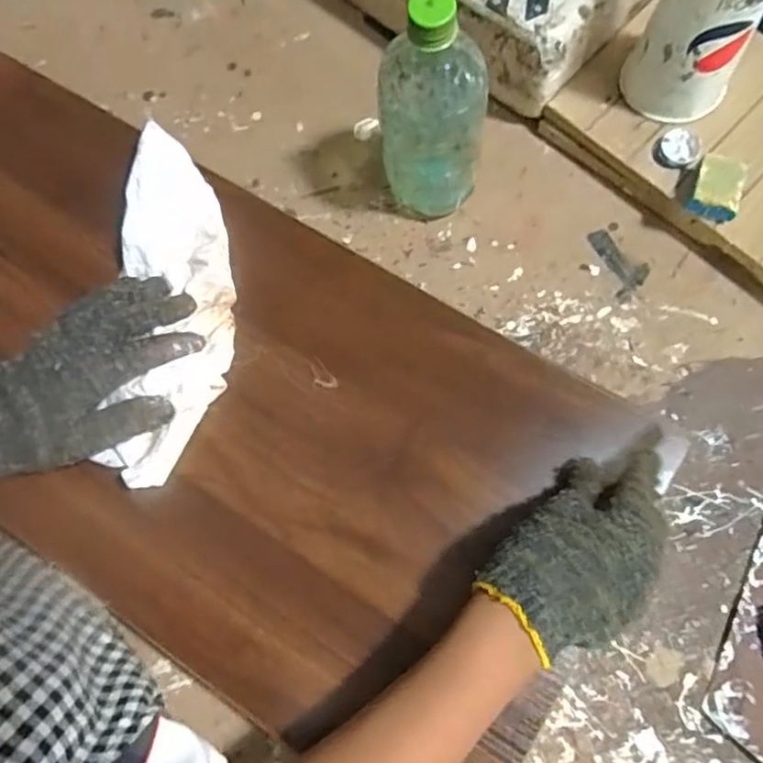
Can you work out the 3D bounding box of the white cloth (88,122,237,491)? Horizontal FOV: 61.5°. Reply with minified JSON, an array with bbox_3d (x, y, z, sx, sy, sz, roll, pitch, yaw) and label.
[{"bbox_3d":[-0.159,-0.058,0.484,0.085,0.034,0.264,-3,80,0],"label":"white cloth"}]

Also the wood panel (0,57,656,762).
[{"bbox_3d":[-0.162,-0.001,0.493,0.680,0.015,0.317,31,78,12],"label":"wood panel"}]

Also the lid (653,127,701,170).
[{"bbox_3d":[0.247,-0.194,0.535,0.033,0.011,0.035,-1,78,6],"label":"lid"}]

